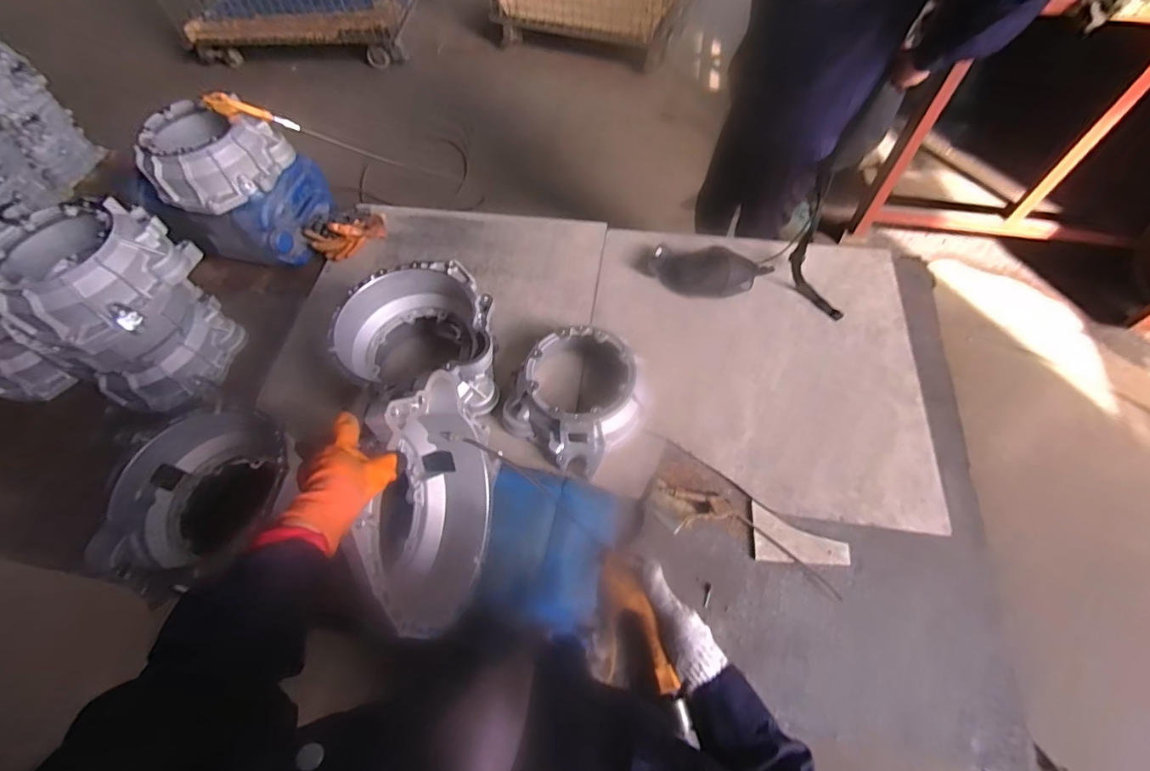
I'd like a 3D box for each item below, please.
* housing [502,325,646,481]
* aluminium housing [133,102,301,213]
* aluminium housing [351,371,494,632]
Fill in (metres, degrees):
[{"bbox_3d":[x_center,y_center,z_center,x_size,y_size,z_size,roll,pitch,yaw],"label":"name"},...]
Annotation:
[{"bbox_3d":[0.010,0.025,1.163,0.280,0.149,0.302,-1,60,1],"label":"housing"},{"bbox_3d":[-0.967,-0.604,1.333,0.277,0.155,0.289,20,63,13],"label":"aluminium housing"},{"bbox_3d":[-0.231,0.172,0.719,0.150,0.307,0.333,1,62,5],"label":"aluminium housing"}]

